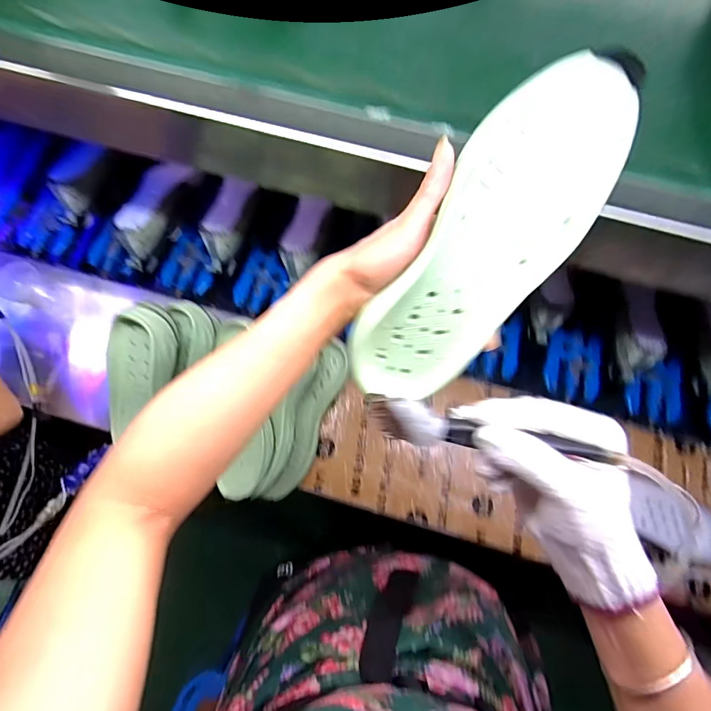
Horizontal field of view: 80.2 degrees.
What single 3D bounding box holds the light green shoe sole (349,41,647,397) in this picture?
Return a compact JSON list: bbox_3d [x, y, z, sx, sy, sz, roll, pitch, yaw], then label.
[{"bbox_3d":[0.082,-0.065,0.281,0.086,0.042,0.233,37,114,7],"label":"light green shoe sole"}]

